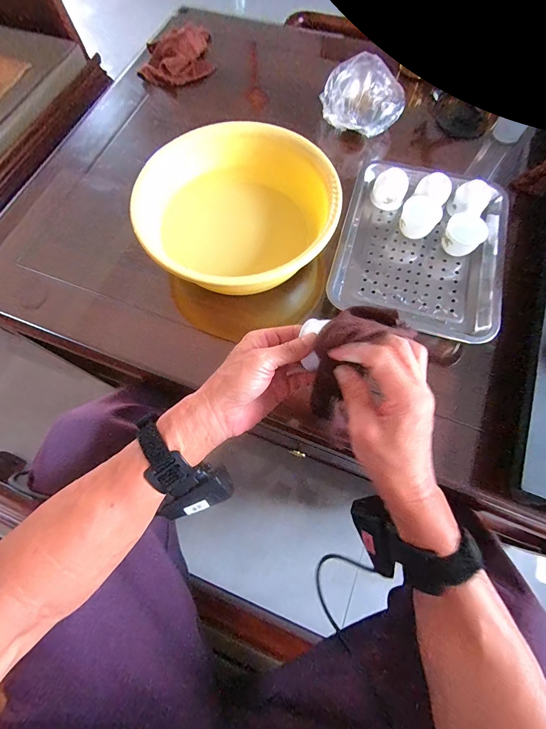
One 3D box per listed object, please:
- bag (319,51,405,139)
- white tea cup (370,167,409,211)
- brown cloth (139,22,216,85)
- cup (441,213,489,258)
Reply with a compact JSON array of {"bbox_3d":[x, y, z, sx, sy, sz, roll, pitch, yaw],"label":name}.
[{"bbox_3d":[0.162,-0.482,0.592,0.149,0.079,0.079,14,71,6],"label":"bag"},{"bbox_3d":[0.185,-0.278,0.520,0.053,0.039,0.049,23,72,9],"label":"white tea cup"},{"bbox_3d":[-0.209,-0.664,0.703,0.155,0.033,0.164,-10,70,-3],"label":"brown cloth"},{"bbox_3d":[0.278,-0.186,0.487,0.054,0.052,0.045,37,75,13],"label":"cup"}]

